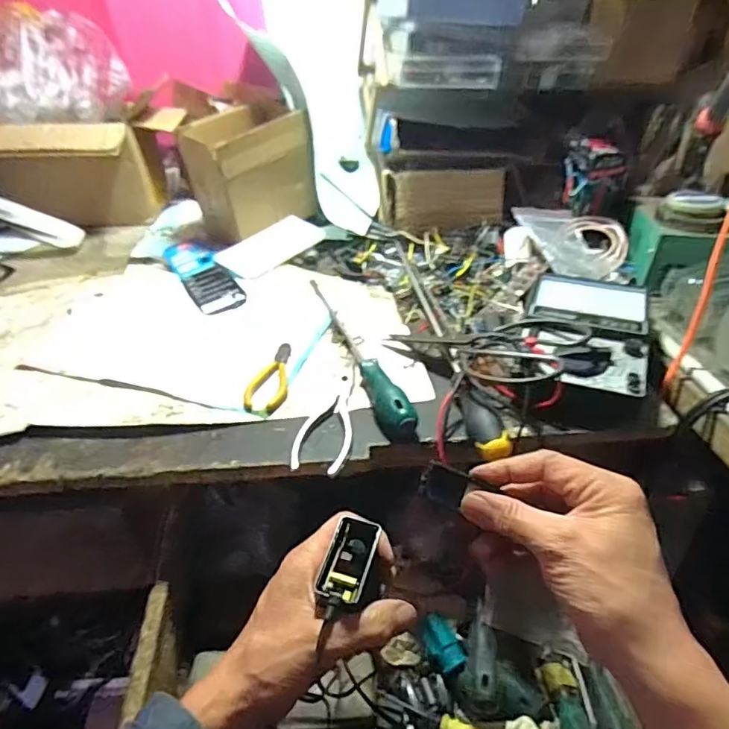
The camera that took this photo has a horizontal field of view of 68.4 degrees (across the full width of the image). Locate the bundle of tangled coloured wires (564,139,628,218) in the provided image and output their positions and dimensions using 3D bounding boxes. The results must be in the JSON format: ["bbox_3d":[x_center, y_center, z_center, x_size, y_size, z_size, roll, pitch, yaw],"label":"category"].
[{"bbox_3d":[0.279,-0.230,0.660,0.063,0.076,0.050,4,37,6],"label":"bundle of tangled coloured wires"}]

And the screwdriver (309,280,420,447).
[{"bbox_3d":[-0.008,-0.025,0.547,0.030,0.026,0.286,-13,41,-13],"label":"screwdriver"}]

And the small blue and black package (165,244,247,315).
[{"bbox_3d":[-0.203,-0.115,0.679,0.058,0.008,0.173,-23,44,-23],"label":"small blue and black package"}]

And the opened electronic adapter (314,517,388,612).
[{"bbox_3d":[-0.009,0.128,0.339,0.026,0.020,0.060,8,39,12],"label":"opened electronic adapter"}]

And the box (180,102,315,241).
[{"bbox_3d":[-0.154,-0.257,0.740,0.158,0.151,0.103,-30,47,-30],"label":"box"}]

